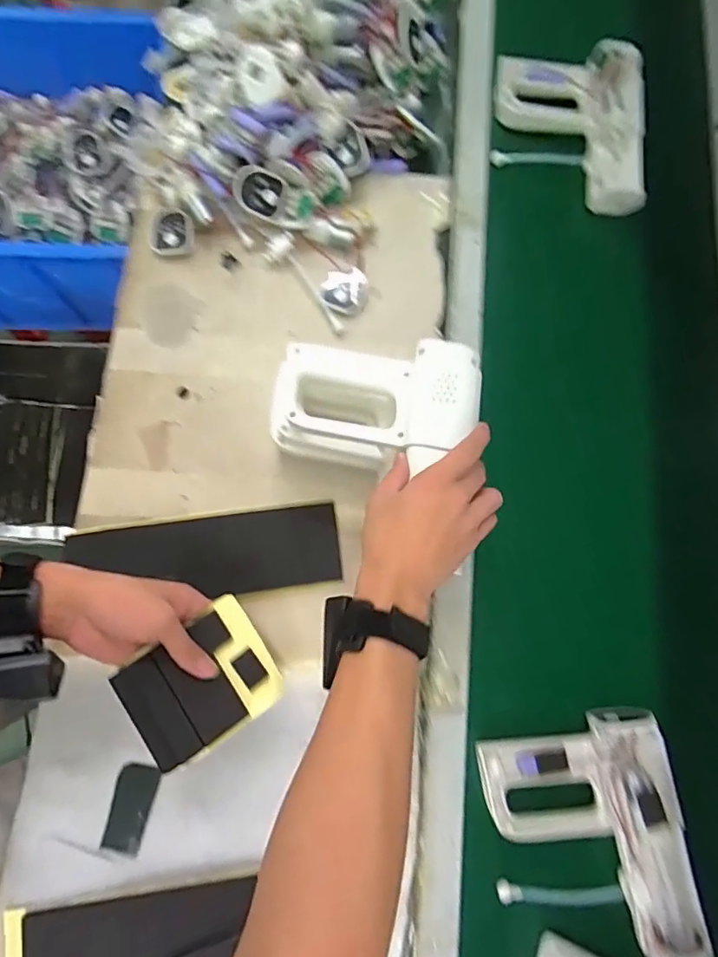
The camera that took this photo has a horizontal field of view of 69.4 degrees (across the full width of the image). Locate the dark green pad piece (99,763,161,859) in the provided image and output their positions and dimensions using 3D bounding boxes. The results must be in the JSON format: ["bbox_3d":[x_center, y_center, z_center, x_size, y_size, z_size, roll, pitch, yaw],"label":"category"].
[{"bbox_3d":[-0.236,0.340,0.535,0.042,0.008,0.080,14,79,2],"label":"dark green pad piece"}]

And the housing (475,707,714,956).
[{"bbox_3d":[0.229,0.357,0.517,0.186,0.047,0.222,-7,79,-2],"label":"housing"}]

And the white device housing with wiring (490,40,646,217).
[{"bbox_3d":[0.275,-0.462,0.677,0.186,0.046,0.240,7,78,1],"label":"white device housing with wiring"}]

